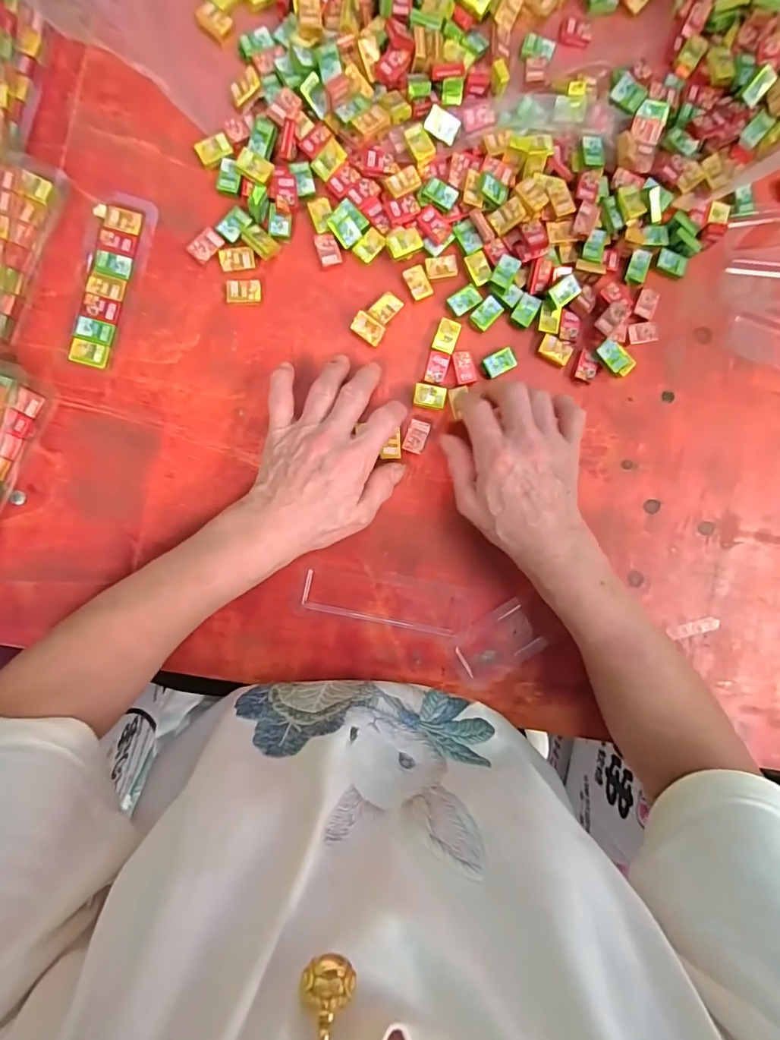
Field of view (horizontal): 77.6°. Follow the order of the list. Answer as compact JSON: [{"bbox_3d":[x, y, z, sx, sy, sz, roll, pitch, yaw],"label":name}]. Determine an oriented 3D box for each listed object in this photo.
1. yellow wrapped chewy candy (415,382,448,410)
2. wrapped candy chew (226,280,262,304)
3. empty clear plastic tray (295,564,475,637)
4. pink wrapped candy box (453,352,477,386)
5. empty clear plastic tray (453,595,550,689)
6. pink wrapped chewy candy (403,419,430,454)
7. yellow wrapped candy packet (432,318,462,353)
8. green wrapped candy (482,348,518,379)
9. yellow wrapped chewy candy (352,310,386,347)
[{"bbox_3d":[0.032,-0.099,0.387,0.025,0.006,0.017,9,89,-6],"label":"yellow wrapped chewy candy"},{"bbox_3d":[-0.112,-0.174,0.372,0.026,0.008,0.018,0,90,-6],"label":"wrapped candy chew"},{"bbox_3d":[-0.003,0.063,0.383,0.137,0.007,0.042,11,89,-6],"label":"empty clear plastic tray"},{"bbox_3d":[0.060,-0.121,0.386,0.017,0.004,0.026,-12,91,-6],"label":"pink wrapped candy box"},{"bbox_3d":[0.085,0.100,0.390,0.067,0.006,0.047,-34,93,-5],"label":"empty clear plastic tray"},{"bbox_3d":[0.021,-0.067,0.386,0.016,0.007,0.027,22,88,-5],"label":"pink wrapped chewy candy"},{"bbox_3d":[0.045,-0.147,0.387,0.018,0.005,0.028,19,88,-6],"label":"yellow wrapped candy packet"},{"bbox_3d":[0.089,-0.127,0.392,0.026,0.004,0.018,-30,93,-5],"label":"green wrapped candy"},{"bbox_3d":[-0.017,-0.149,0.380,0.025,0.011,0.017,32,87,-5],"label":"yellow wrapped chewy candy"}]

